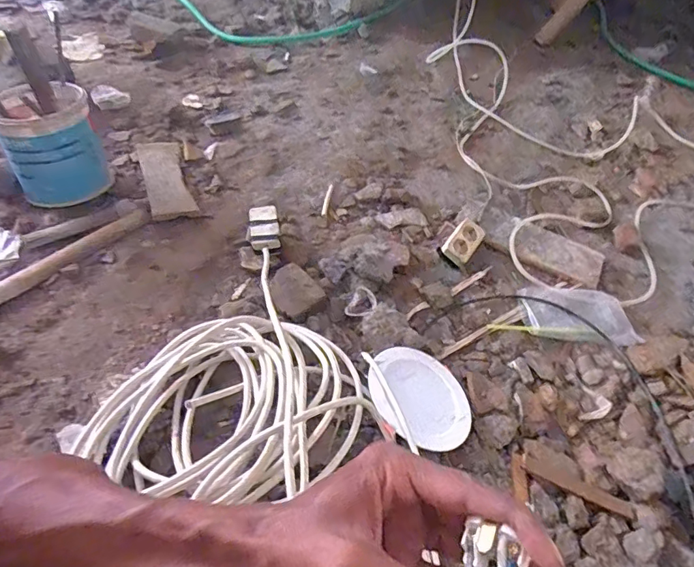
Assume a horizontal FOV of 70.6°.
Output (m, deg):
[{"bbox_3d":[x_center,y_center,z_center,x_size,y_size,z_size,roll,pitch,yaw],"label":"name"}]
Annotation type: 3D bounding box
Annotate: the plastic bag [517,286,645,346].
[{"bbox_3d":[0.457,0.057,0.967,0.217,0.023,0.123,3,51,-4],"label":"plastic bag"}]

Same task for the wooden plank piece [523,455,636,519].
[{"bbox_3d":[0.351,0.308,0.744,0.176,0.007,0.029,24,41,0],"label":"wooden plank piece"}]

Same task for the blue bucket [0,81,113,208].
[{"bbox_3d":[-0.596,-0.280,1.000,0.169,0.198,0.170,6,49,-7],"label":"blue bucket"}]

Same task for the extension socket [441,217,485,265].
[{"bbox_3d":[0.246,-0.089,1.042,0.062,0.028,0.111,46,64,0],"label":"extension socket"}]

